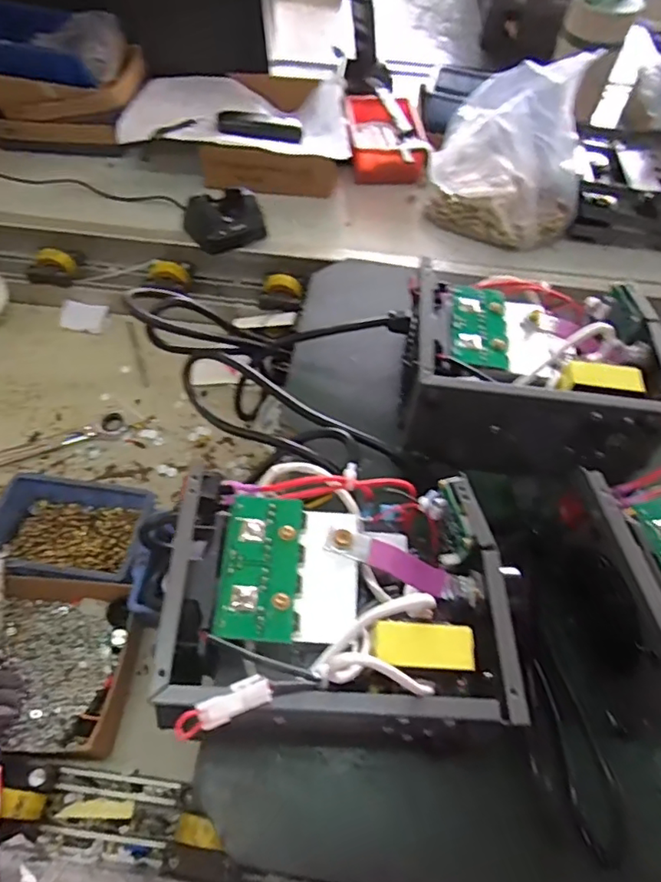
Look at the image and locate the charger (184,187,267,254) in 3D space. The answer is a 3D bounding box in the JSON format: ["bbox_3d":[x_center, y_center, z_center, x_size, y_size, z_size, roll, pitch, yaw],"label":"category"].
[{"bbox_3d":[-0.127,-0.270,0.682,0.091,0.045,0.060,-20,60,-14],"label":"charger"}]

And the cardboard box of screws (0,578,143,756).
[{"bbox_3d":[-0.256,0.185,0.476,0.178,0.032,0.130,4,57,1],"label":"cardboard box of screws"}]

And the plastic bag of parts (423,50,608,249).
[{"bbox_3d":[0.209,-0.334,0.648,0.180,0.183,0.102,10,57,4],"label":"plastic bag of parts"}]

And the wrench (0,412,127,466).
[{"bbox_3d":[-0.331,0.009,0.619,0.203,0.006,0.030,-17,59,-13],"label":"wrench"}]

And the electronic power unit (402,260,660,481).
[{"bbox_3d":[0.177,-0.066,0.505,0.208,0.100,0.167,5,57,1],"label":"electronic power unit"}]

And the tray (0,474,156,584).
[{"bbox_3d":[-0.247,0.089,0.548,0.150,0.053,0.105,7,57,3],"label":"tray"}]

